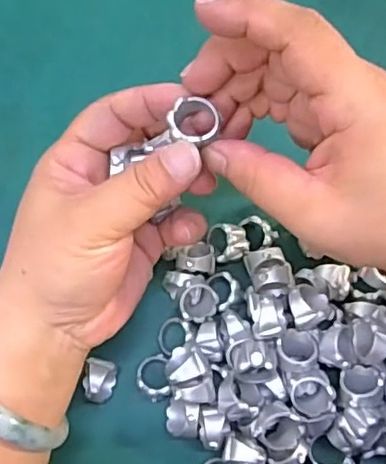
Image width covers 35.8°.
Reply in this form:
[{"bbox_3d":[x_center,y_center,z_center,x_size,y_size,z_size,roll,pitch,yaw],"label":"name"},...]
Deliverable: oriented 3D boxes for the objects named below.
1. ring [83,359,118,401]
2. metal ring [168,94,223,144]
[{"bbox_3d":[-0.048,0.076,0.309,0.014,0.023,0.021,2,75,-1],"label":"ring"},{"bbox_3d":[0.001,-0.045,0.246,0.019,0.006,0.018,0,75,-1],"label":"metal ring"}]

